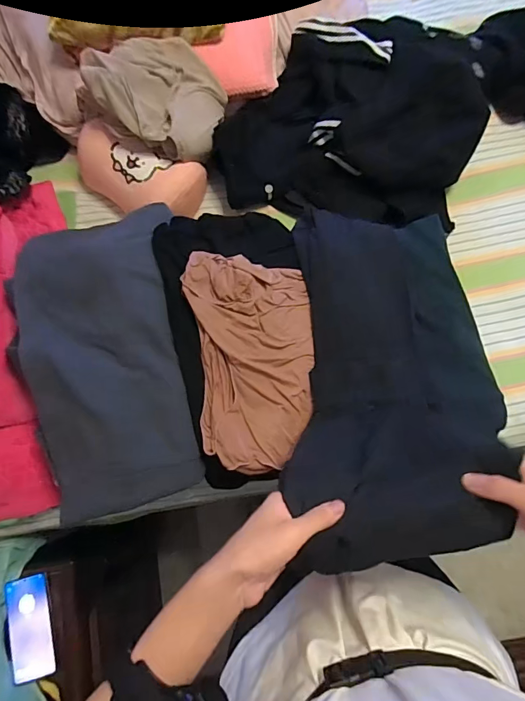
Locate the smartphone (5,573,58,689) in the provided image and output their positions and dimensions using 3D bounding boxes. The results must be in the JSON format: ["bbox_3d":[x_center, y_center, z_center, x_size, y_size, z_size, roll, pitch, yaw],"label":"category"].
[{"bbox_3d":[-0.395,0.470,0.701,0.073,0.013,0.156,-18,73,-4],"label":"smartphone"}]

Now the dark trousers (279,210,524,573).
[{"bbox_3d":[0.201,0.025,0.621,0.317,0.069,0.527,-1,77,1],"label":"dark trousers"}]

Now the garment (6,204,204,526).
[{"bbox_3d":[-0.257,-0.002,0.661,0.236,0.062,0.487,-11,77,-1],"label":"garment"}]

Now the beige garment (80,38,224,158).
[{"bbox_3d":[-0.212,-0.504,0.794,0.257,0.100,0.199,17,78,5],"label":"beige garment"}]

